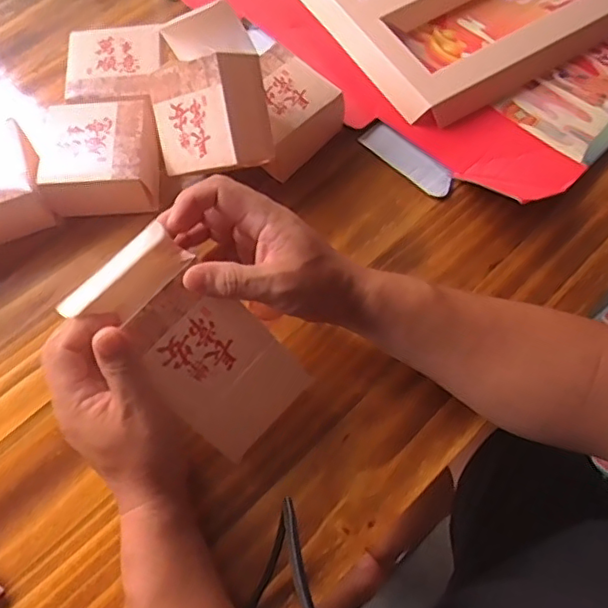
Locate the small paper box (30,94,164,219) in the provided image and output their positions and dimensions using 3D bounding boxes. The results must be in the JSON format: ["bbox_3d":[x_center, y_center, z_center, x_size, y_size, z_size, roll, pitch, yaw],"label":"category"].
[{"bbox_3d":[-0.171,-0.128,0.507,0.099,0.047,0.091,-4,67,0],"label":"small paper box"}]

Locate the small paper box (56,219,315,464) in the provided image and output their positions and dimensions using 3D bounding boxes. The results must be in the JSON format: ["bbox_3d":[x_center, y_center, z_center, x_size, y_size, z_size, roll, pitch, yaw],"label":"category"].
[{"bbox_3d":[-0.071,0.029,0.395,0.160,0.035,0.081,48,72,-19],"label":"small paper box"}]

